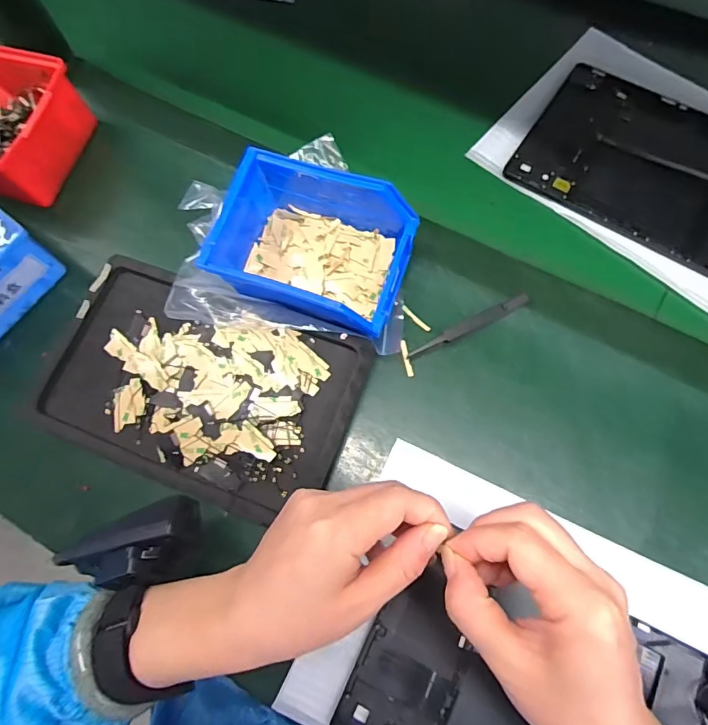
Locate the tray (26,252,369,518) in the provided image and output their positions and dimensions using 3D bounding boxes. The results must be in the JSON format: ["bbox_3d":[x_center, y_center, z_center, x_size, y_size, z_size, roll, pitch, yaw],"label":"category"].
[{"bbox_3d":[-0.127,0.017,0.374,0.264,0.026,0.153,21,74,8],"label":"tray"}]

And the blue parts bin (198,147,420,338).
[{"bbox_3d":[-0.028,-0.095,0.378,0.142,0.077,0.126,19,74,9],"label":"blue parts bin"}]

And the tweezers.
[{"bbox_3d":[0.096,-0.031,0.381,0.110,0.005,0.012,-25,73,-6],"label":"tweezers"}]

